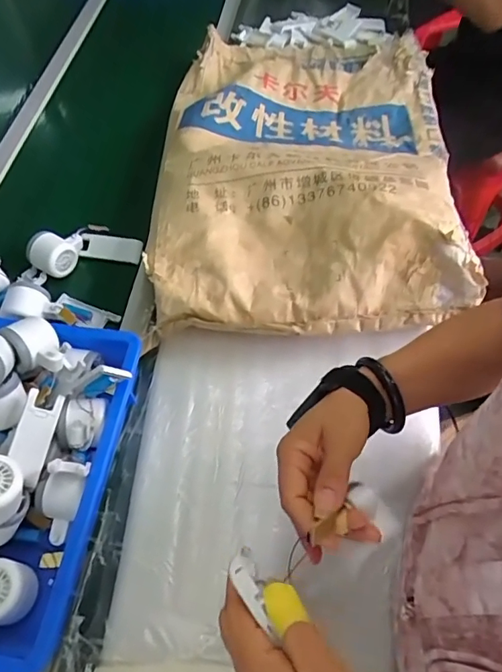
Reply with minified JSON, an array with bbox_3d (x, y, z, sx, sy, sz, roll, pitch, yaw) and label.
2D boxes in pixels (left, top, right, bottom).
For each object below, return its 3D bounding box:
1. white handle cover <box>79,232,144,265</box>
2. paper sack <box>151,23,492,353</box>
[{"bbox_3d":[-0.221,-0.140,0.772,0.097,0.006,0.038,9,89,4],"label":"white handle cover"},{"bbox_3d":[0.093,-0.316,0.815,0.466,0.099,0.717,4,53,4],"label":"paper sack"}]

